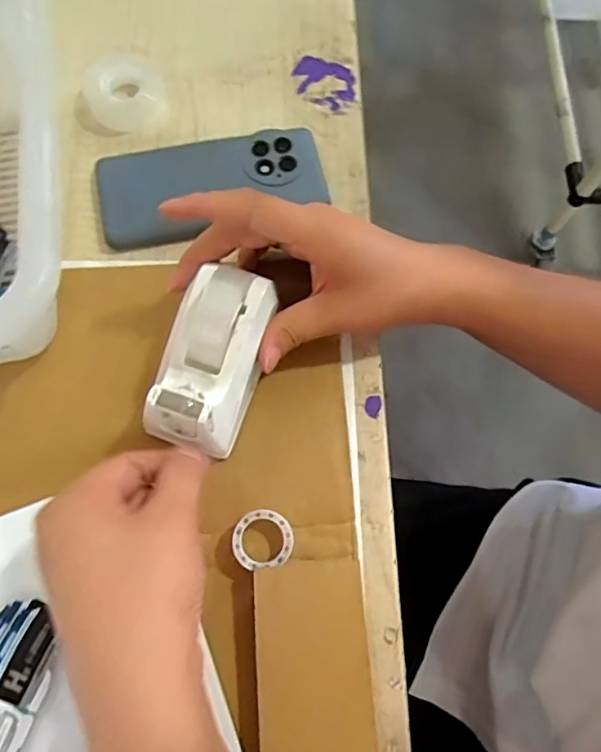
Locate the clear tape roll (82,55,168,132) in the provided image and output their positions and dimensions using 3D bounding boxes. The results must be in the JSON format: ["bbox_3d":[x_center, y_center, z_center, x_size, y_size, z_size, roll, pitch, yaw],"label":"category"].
[{"bbox_3d":[-0.136,-0.223,0.427,0.062,0.022,0.060,0,70,0],"label":"clear tape roll"}]

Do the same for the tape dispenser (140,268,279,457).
[{"bbox_3d":[-0.050,-0.011,0.327,0.051,0.057,0.103,17,71,6],"label":"tape dispenser"}]

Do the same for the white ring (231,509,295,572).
[{"bbox_3d":[-0.022,0.098,0.327,0.036,0.015,0.035,0,70,0],"label":"white ring"}]

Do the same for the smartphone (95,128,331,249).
[{"bbox_3d":[-0.066,-0.144,0.409,0.165,0.010,0.075,-14,71,-5],"label":"smartphone"}]

